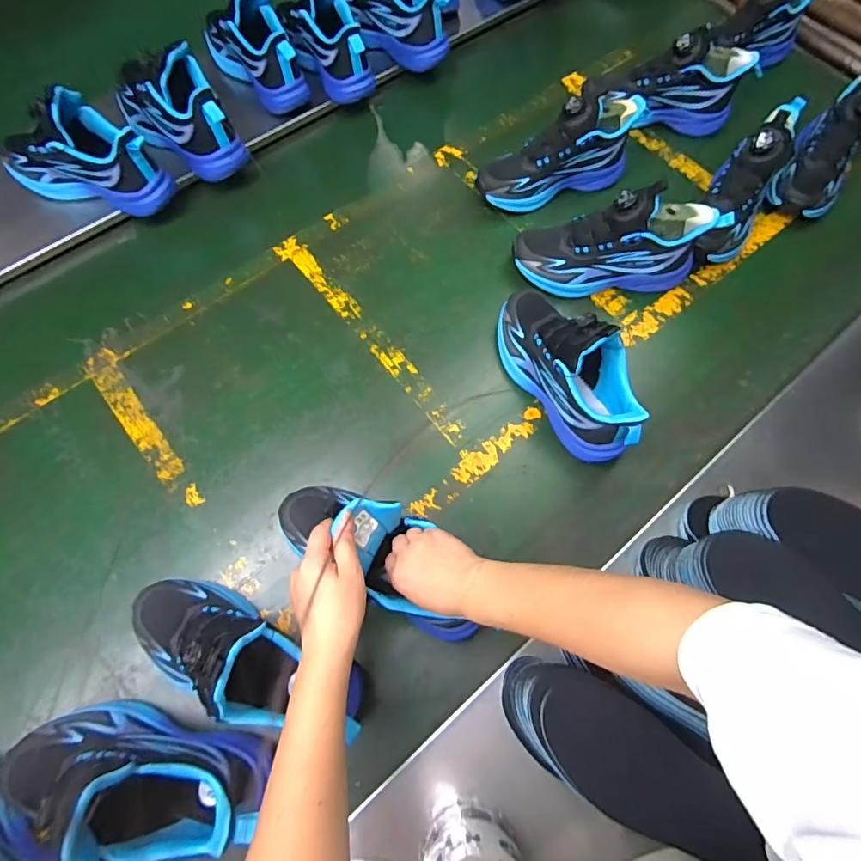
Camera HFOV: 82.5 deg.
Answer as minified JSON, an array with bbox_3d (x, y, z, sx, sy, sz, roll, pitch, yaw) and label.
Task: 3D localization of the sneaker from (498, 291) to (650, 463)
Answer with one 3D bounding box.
[{"bbox_3d":[0.163,-0.080,0.577,0.080,0.137,0.232,-28,72,-13],"label":"sneaker"}]

